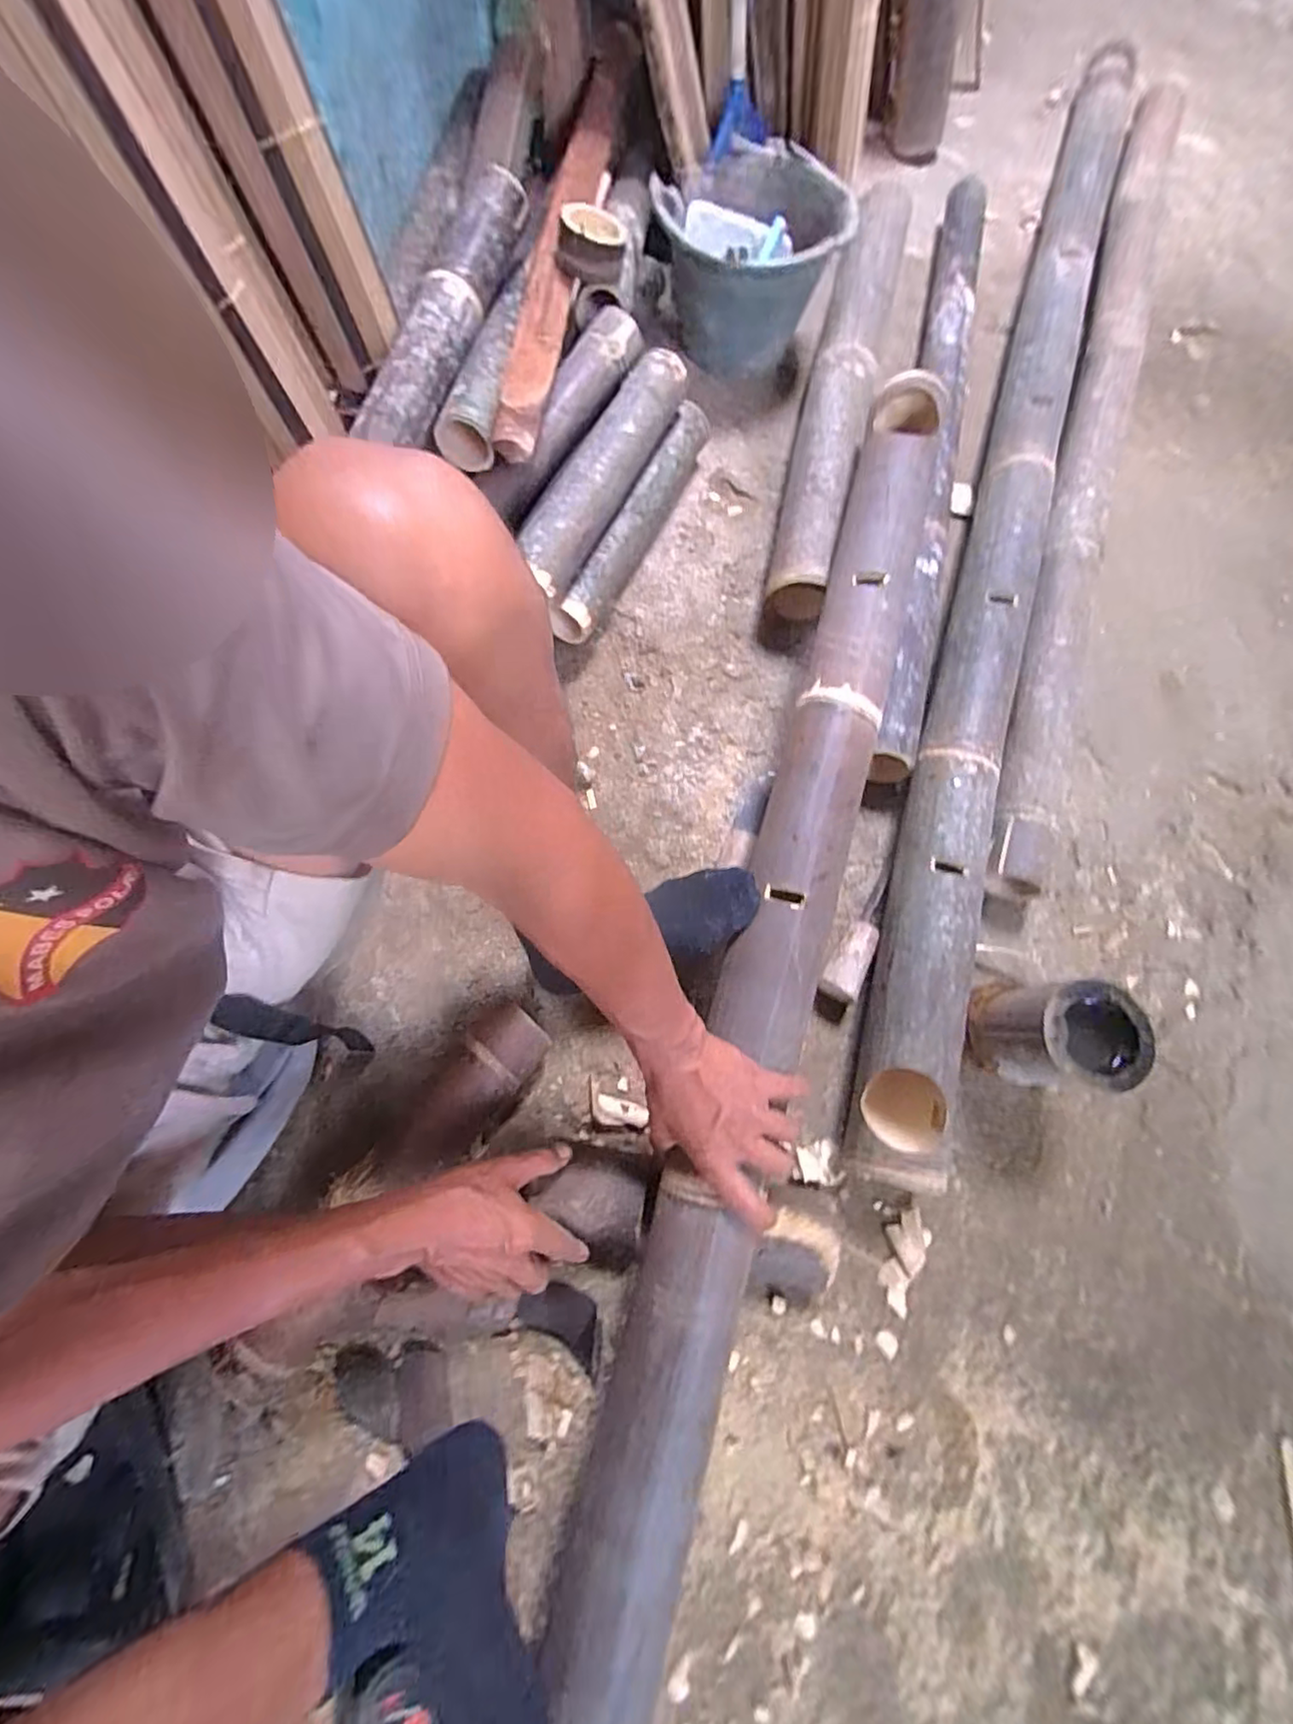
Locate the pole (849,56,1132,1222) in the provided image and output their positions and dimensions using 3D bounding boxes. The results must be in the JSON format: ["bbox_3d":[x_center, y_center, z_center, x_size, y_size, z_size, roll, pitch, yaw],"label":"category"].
[{"bbox_3d":[0.479,-0.484,0.820,0.097,0.094,1.713,17,73,4],"label":"pole"}]

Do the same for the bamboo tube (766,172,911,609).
[{"bbox_3d":[0.267,-0.645,0.862,0.088,0.111,0.720,15,73,3],"label":"bamboo tube"}]

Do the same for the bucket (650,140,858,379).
[{"bbox_3d":[0.138,-0.828,0.877,0.233,0.174,0.234,0,73,-1],"label":"bucket"}]

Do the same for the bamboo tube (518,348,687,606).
[{"bbox_3d":[-0.052,-0.456,0.720,0.062,0.050,0.357,24,72,5],"label":"bamboo tube"}]

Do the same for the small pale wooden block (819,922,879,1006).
[{"bbox_3d":[0.213,0.104,0.656,0.039,0.043,0.085,29,72,6],"label":"small pale wooden block"}]

